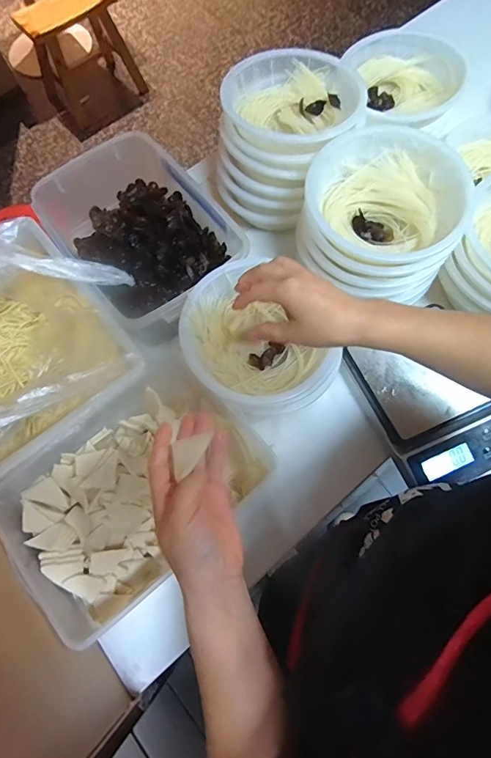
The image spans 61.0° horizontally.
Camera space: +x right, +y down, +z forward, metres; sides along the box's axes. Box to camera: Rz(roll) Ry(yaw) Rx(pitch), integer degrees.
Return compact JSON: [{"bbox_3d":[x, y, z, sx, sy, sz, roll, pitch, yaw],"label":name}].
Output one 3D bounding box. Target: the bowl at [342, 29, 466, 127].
[{"bbox_3d":[0.241,-0.468,0.648,0.173,0.057,0.158,9,70,6],"label":"bowl"}]

